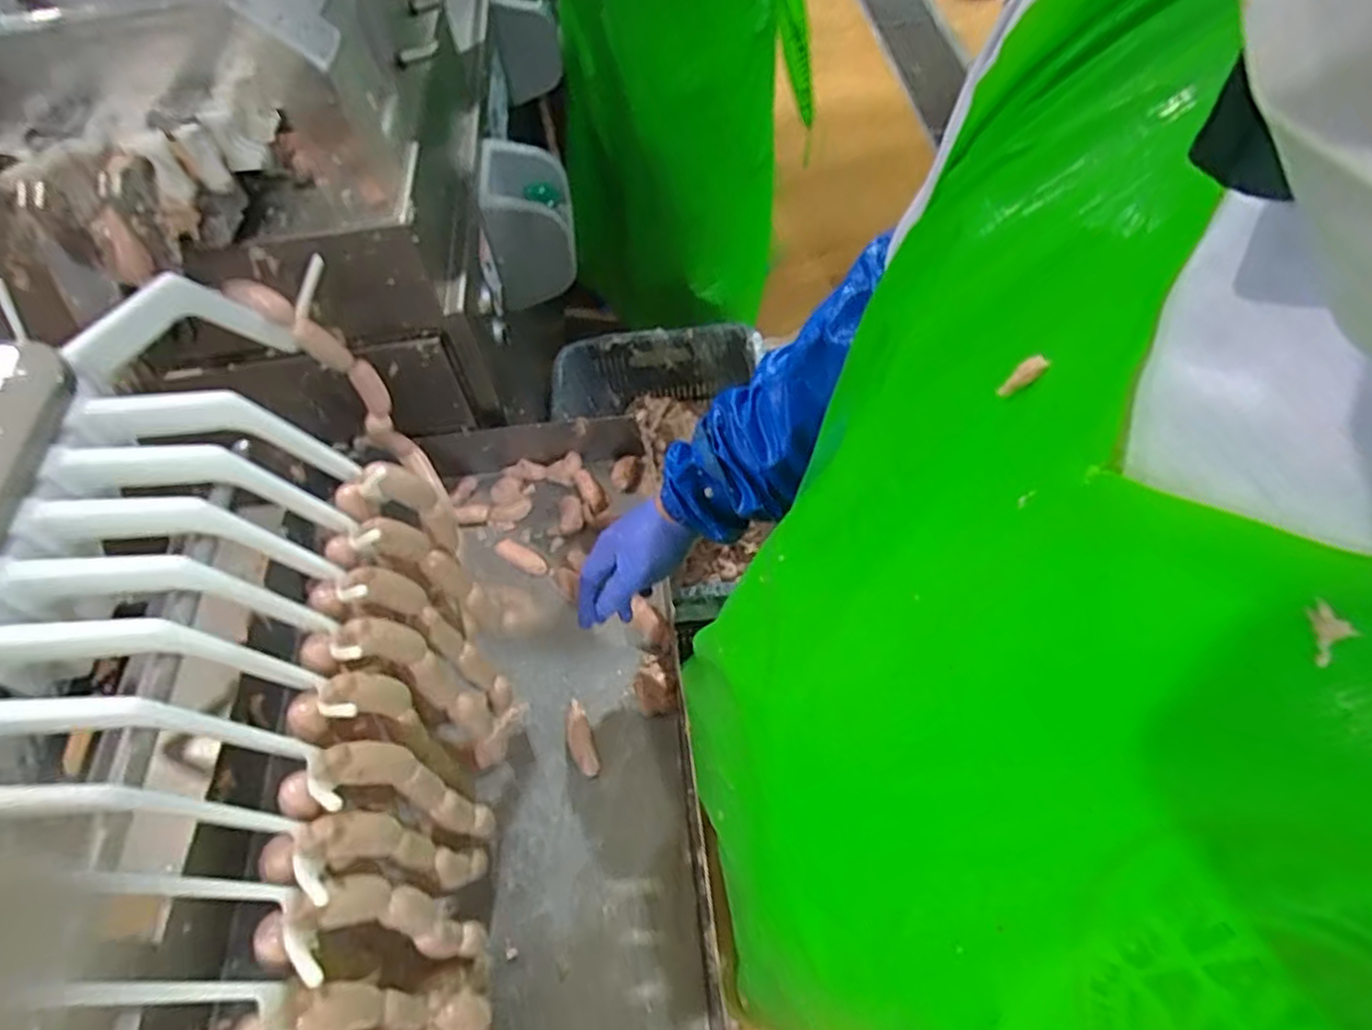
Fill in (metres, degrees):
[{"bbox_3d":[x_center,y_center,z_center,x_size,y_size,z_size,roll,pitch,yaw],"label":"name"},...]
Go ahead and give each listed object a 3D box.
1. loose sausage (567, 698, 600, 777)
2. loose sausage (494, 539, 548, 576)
[{"bbox_3d":[-0.102,0.217,0.701,0.022,0.029,0.073,-15,61,-8],"label":"loose sausage"},{"bbox_3d":[-0.190,0.048,0.825,0.073,0.021,0.020,31,65,17],"label":"loose sausage"}]

